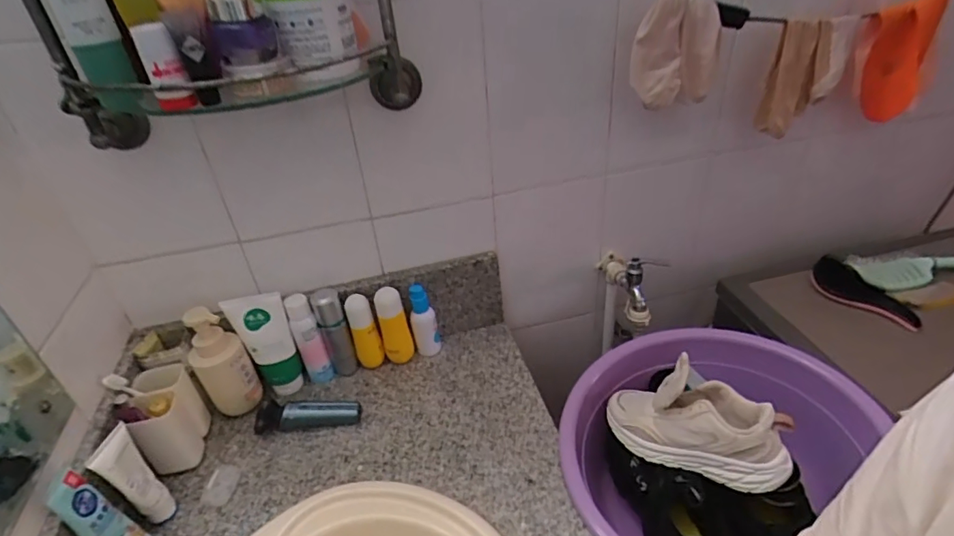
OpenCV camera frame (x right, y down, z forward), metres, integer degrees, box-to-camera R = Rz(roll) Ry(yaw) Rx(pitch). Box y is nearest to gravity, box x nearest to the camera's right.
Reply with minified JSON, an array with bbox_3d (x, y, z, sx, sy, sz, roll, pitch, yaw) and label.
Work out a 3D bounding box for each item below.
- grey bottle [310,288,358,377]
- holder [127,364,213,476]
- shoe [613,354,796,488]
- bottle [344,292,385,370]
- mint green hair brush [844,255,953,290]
[{"bbox_3d":[-0.240,0.109,0.863,0.042,0.163,0.044,-17,37,-17],"label":"grey bottle"},{"bbox_3d":[-0.451,0.224,0.758,0.063,0.120,0.120,-16,36,-16],"label":"holder"},{"bbox_3d":[0.303,0.205,0.707,0.229,0.131,0.095,16,40,27],"label":"shoe"},{"bbox_3d":[-0.189,0.112,0.865,0.042,0.141,0.032,-17,37,-17],"label":"bottle"},{"bbox_3d":[0.797,-0.004,0.904,0.257,0.022,0.078,-6,33,-3],"label":"mint green hair brush"}]

